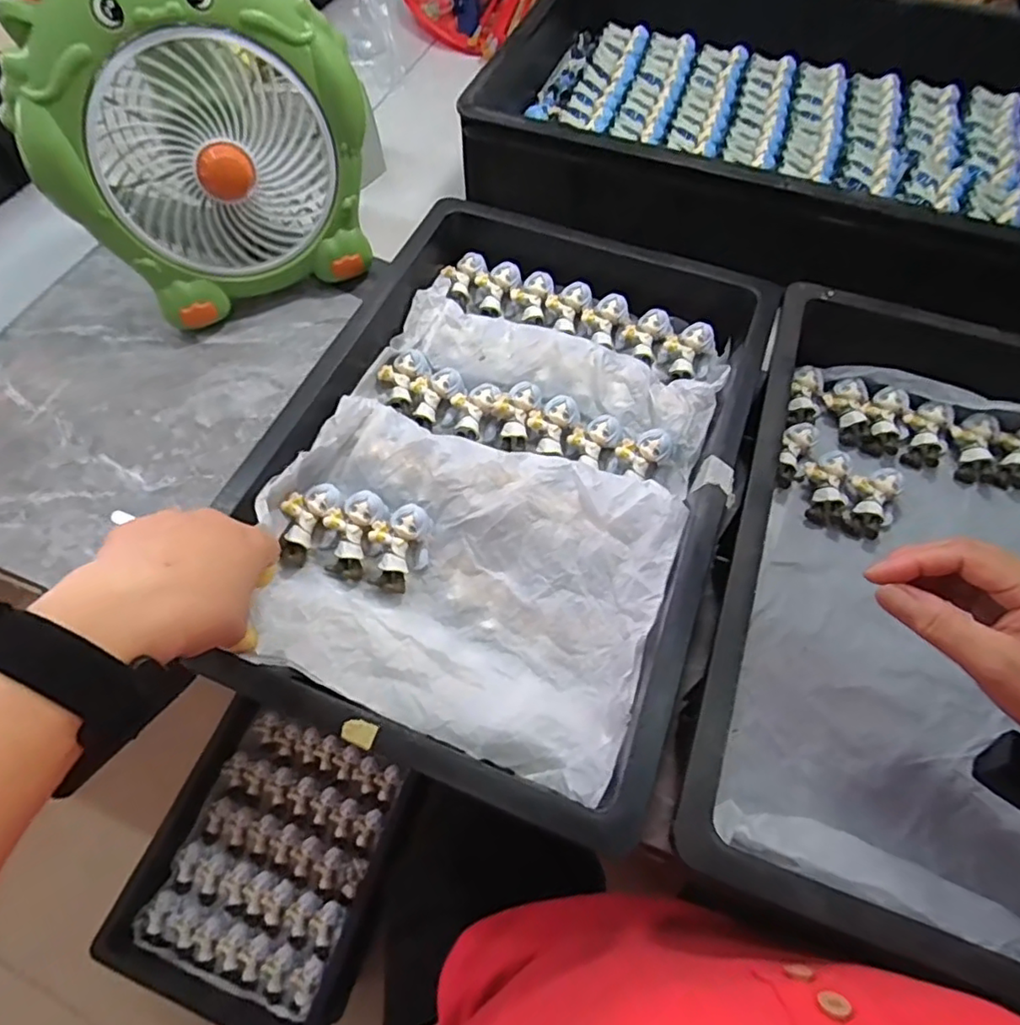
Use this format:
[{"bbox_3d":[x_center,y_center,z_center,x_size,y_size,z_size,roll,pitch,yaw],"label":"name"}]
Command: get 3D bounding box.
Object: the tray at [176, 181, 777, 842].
[{"bbox_3d":[0.008,-0.048,0.441,0.305,0.070,0.456,18,63,9],"label":"tray"}]

